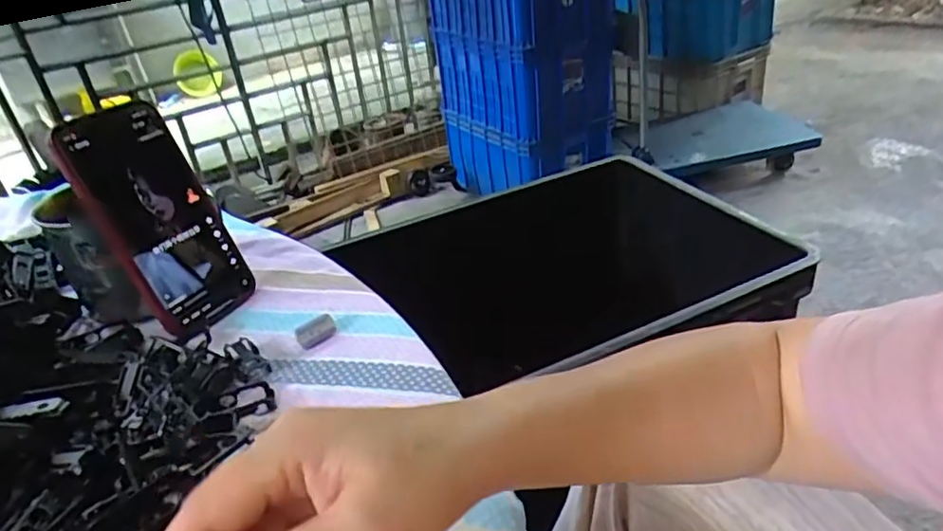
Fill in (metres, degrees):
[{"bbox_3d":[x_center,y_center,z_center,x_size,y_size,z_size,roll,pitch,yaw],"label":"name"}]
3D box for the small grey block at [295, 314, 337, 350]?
[{"bbox_3d":[-0.104,0.044,0.413,0.027,0.015,0.010,-24,36,-26],"label":"small grey block"}]

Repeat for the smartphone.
[{"bbox_3d":[-0.218,-0.033,0.430,0.013,0.155,0.075,-10,22,39],"label":"smartphone"}]

